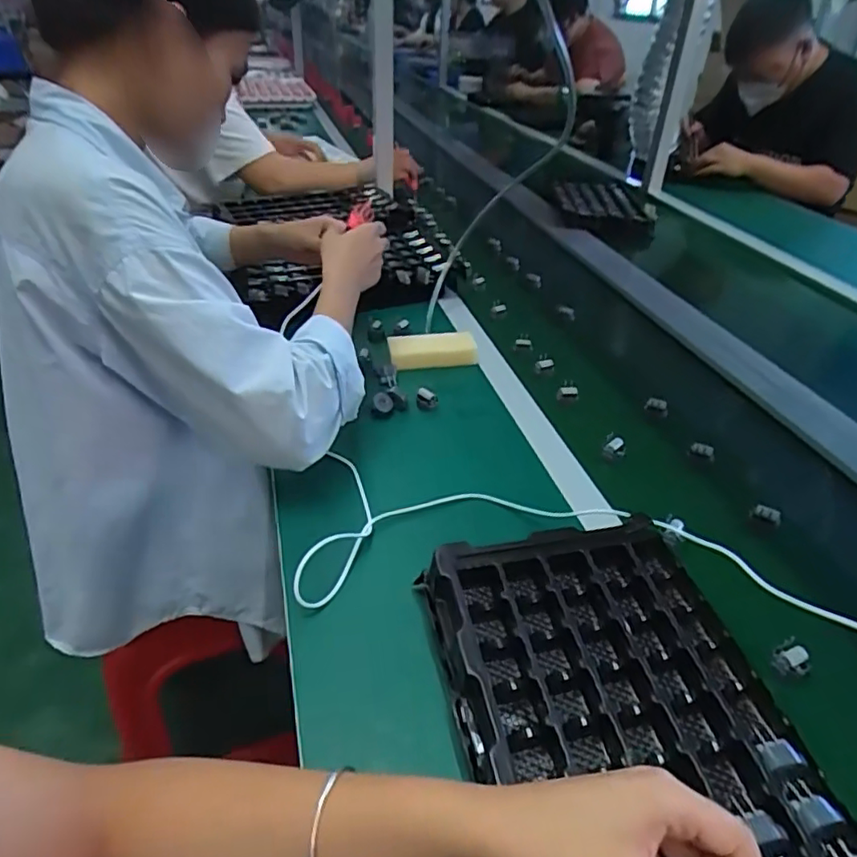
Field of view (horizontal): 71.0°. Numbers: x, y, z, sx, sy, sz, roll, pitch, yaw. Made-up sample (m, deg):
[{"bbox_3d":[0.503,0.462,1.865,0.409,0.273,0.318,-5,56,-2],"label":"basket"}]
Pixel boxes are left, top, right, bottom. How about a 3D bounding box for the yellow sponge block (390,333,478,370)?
[{"bbox_3d":[0.006,-0.109,0.833,0.120,0.033,0.036,-4,38,-6],"label":"yellow sponge block"}]

